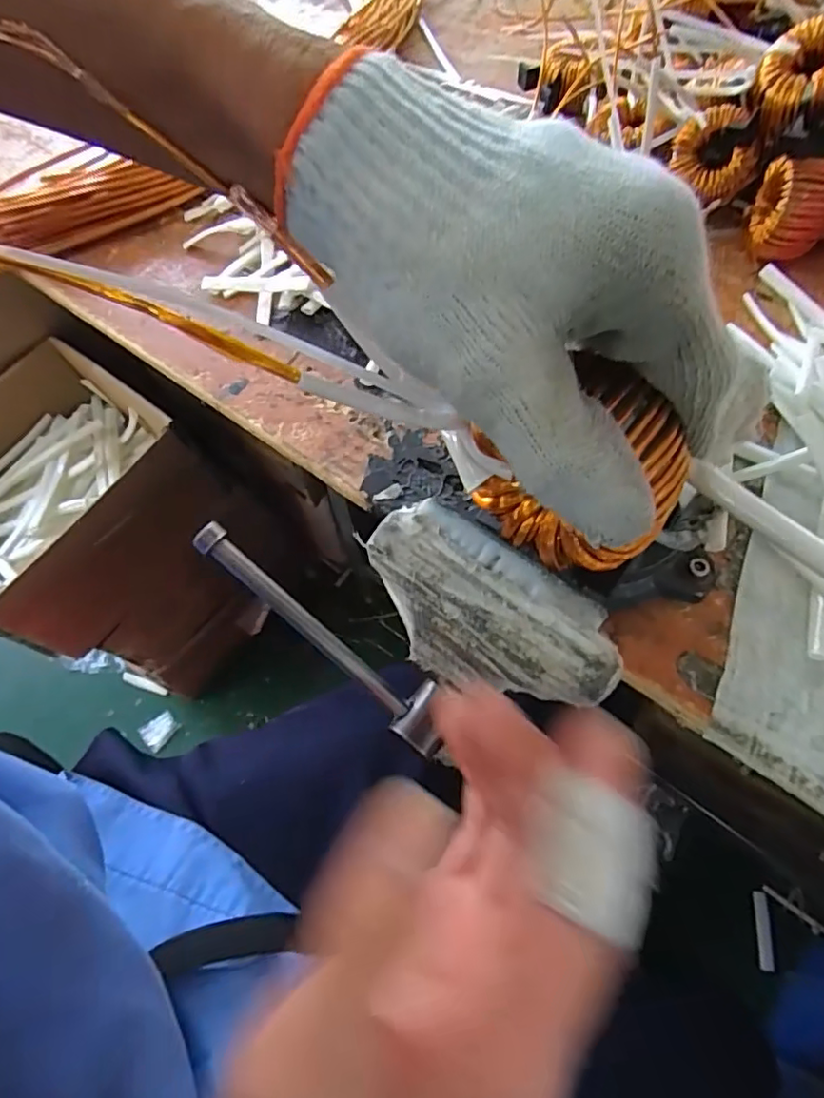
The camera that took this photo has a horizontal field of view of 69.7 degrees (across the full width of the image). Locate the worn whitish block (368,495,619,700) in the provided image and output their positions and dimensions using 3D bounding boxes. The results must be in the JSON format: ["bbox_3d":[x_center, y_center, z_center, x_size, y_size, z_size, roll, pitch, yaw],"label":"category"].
[{"bbox_3d":[0.026,0.026,0.232,0.108,0.035,0.048,34,67,20],"label":"worn whitish block"}]

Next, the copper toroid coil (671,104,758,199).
[{"bbox_3d":[0.240,-0.316,0.474,0.029,0.054,0.063,-30,104,-37],"label":"copper toroid coil"}]

